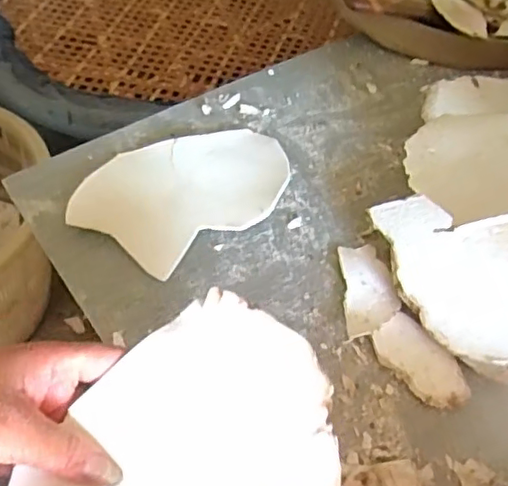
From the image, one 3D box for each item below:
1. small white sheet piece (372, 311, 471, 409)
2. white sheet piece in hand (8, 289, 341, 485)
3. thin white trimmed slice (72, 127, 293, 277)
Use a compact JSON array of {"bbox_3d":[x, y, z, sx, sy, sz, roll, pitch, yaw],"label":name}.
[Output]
[{"bbox_3d":[0.113,0.080,0.409,0.039,0.011,0.069,-31,57,-24],"label":"small white sheet piece"},{"bbox_3d":[-0.029,0.109,0.302,0.122,0.033,0.156,38,59,26],"label":"white sheet piece in hand"},{"bbox_3d":[-0.056,-0.045,0.502,0.177,0.013,0.123,-28,56,-23],"label":"thin white trimmed slice"}]

